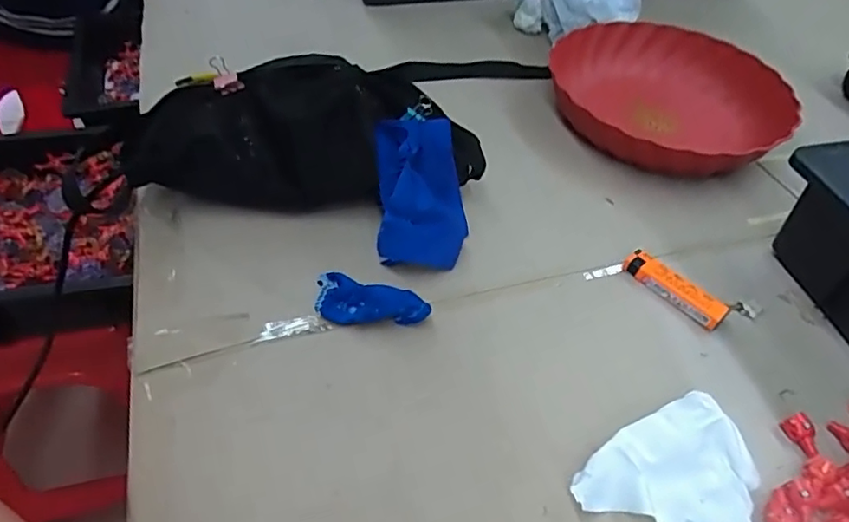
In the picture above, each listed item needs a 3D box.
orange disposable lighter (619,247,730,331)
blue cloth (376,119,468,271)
[{"bbox_3d":[0.191,0.021,0.443,0.080,0.016,0.020,37,56,27],"label":"orange disposable lighter"},{"bbox_3d":[0.001,-0.055,0.461,0.083,0.024,0.119,-1,82,-39],"label":"blue cloth"}]

